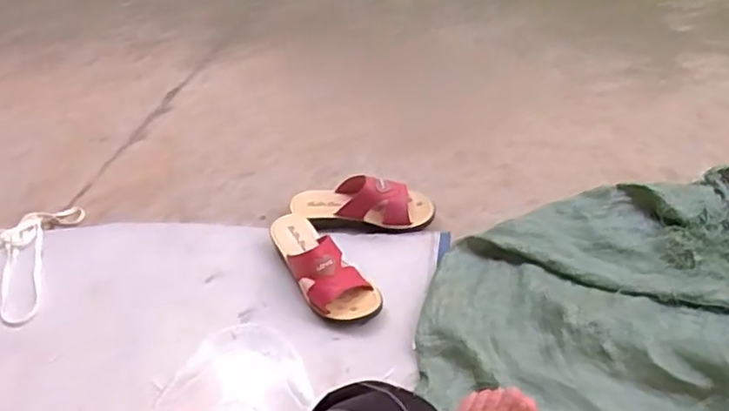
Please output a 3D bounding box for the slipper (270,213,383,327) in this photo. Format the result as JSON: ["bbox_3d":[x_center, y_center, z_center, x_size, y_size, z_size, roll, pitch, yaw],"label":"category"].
[{"bbox_3d":[-0.073,0.083,0.961,0.087,0.075,0.230,-33,51,-20],"label":"slipper"}]

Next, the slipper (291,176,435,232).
[{"bbox_3d":[-0.006,-0.006,1.049,0.230,0.062,0.080,0,48,9],"label":"slipper"}]

